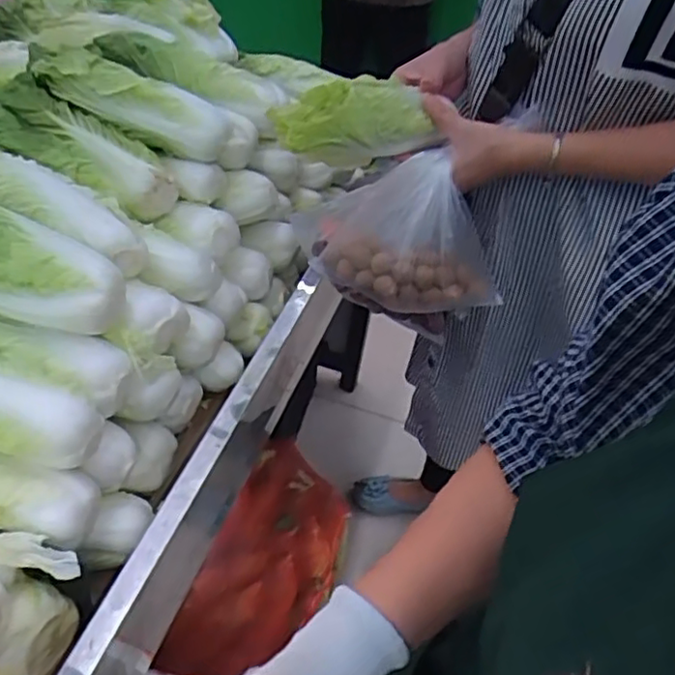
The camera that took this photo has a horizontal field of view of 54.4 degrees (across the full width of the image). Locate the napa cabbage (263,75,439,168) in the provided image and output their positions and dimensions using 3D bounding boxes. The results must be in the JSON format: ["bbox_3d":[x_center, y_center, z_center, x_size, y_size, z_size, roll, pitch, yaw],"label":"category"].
[{"bbox_3d":[0.023,-0.232,0.700,0.170,0.088,0.069,-13,48,-21],"label":"napa cabbage"}]

